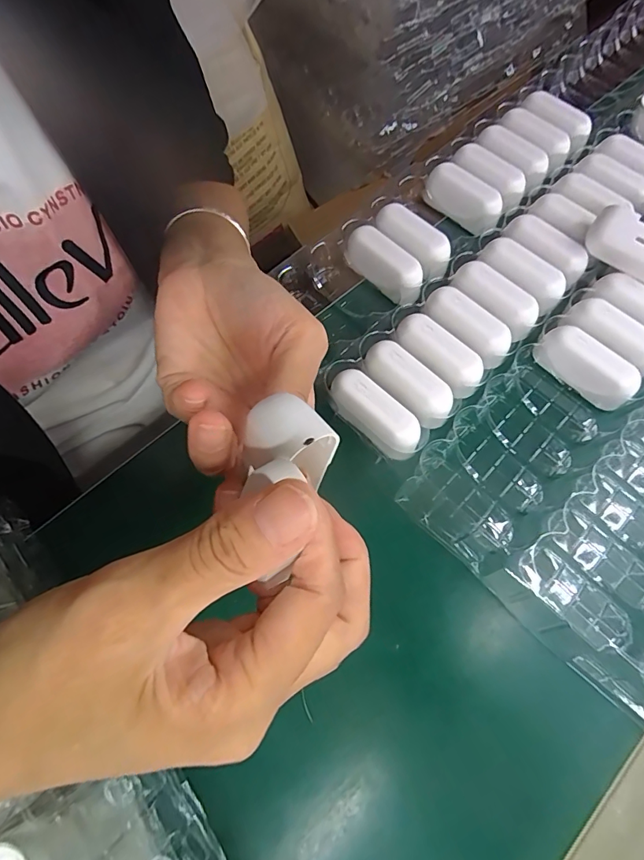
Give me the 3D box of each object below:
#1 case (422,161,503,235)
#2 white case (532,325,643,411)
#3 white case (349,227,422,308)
[{"bbox_3d":[0.110,-0.179,0.333,0.023,0.029,0.063,-39,74,-15],"label":"case"},{"bbox_3d":[0.171,-0.040,0.280,0.020,0.031,0.062,-42,74,-16],"label":"white case"},{"bbox_3d":[0.046,-0.114,0.308,0.027,0.024,0.066,-34,72,-13],"label":"white case"}]

